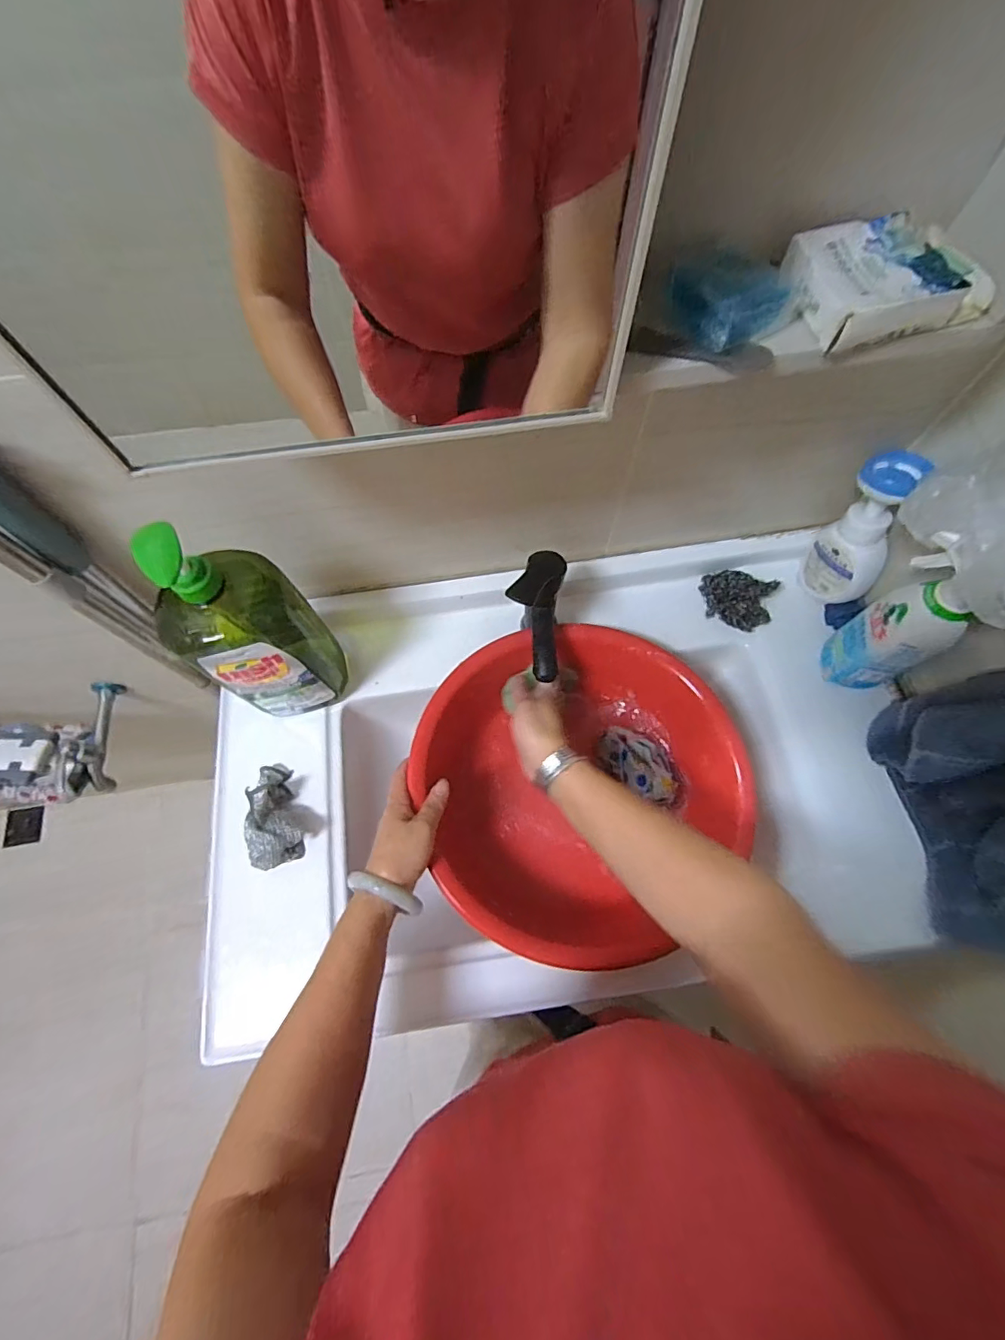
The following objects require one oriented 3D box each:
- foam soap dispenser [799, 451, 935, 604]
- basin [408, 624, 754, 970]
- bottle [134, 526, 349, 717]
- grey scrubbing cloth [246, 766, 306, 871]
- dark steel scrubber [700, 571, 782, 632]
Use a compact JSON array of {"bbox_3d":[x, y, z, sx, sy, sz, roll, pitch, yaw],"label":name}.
[{"bbox_3d":[0.399,-0.153,0.572,0.066,0.179,0.069,7,45,4],"label":"foam soap dispenser"},{"bbox_3d":[0.066,0.125,0.600,0.371,0.115,0.356,0,69,1],"label":"basin"},{"bbox_3d":[-0.245,-0.034,0.501,0.105,0.286,0.079,-15,69,-5],"label":"bottle"},{"bbox_3d":[-0.253,0.157,0.563,0.049,0.048,0.111,-10,69,-3],"label":"grey scrubbing cloth"},{"bbox_3d":[0.294,-0.093,0.633,0.093,0.056,0.063,40,74,15],"label":"dark steel scrubber"}]

